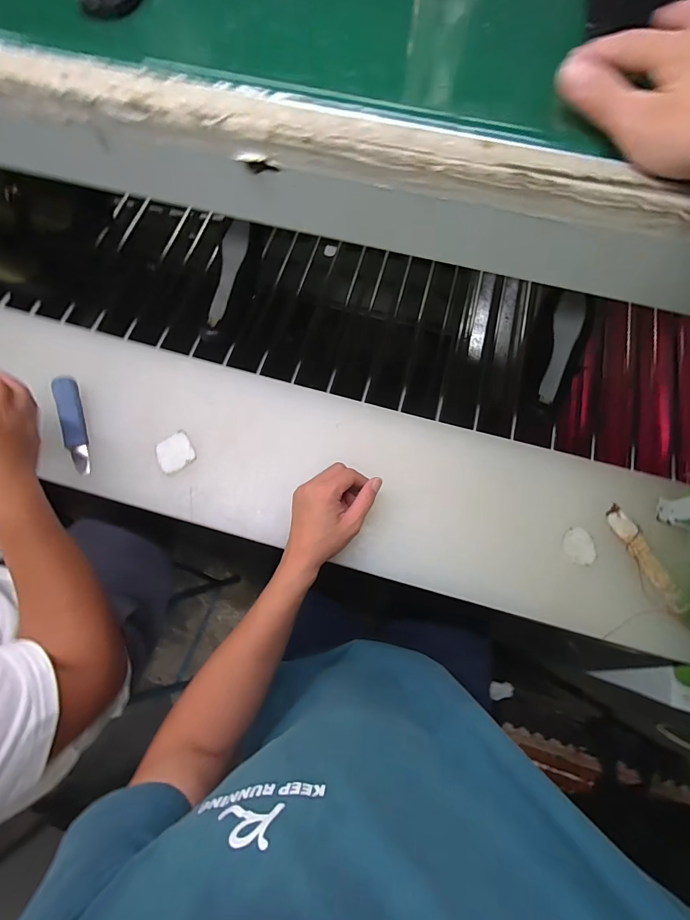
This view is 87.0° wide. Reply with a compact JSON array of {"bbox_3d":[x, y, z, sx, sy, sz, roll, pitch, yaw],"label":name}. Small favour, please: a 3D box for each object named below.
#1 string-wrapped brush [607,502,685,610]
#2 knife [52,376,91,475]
[{"bbox_3d":[0.393,0.124,0.478,0.028,0.009,0.133,-26,74,-8],"label":"string-wrapped brush"},{"bbox_3d":[-0.396,-0.055,0.528,0.024,0.021,0.154,-19,73,-6],"label":"knife"}]

